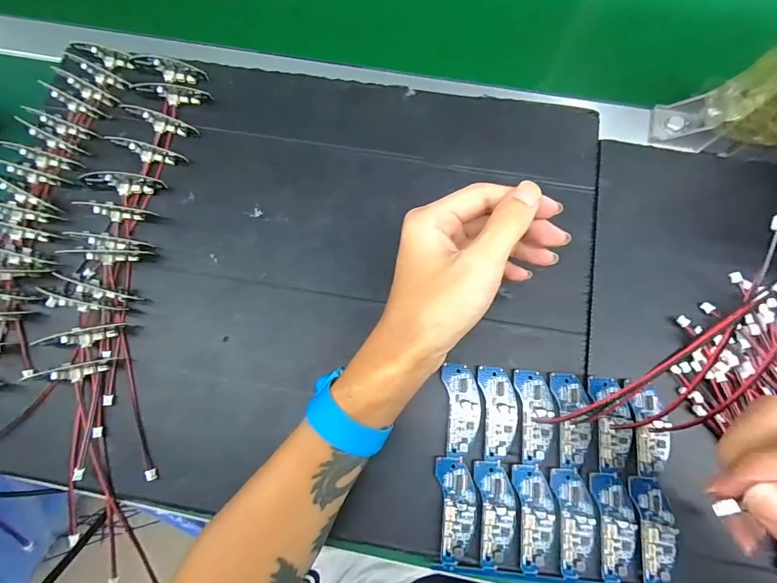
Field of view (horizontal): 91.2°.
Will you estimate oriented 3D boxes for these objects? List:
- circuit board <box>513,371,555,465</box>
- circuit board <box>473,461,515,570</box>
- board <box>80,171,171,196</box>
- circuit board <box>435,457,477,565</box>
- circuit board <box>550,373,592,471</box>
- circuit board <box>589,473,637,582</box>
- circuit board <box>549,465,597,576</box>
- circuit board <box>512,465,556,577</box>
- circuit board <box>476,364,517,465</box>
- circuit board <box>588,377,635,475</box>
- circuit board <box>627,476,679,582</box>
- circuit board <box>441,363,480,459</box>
[{"bbox_3d":[0.105,0.088,0.269,0.025,0.005,0.063,-2,76,0],"label":"circuit board"},{"bbox_3d":[0.073,0.149,0.255,0.024,0.006,0.064,-3,77,-1],"label":"circuit board"},{"bbox_3d":[-0.219,-0.087,0.310,0.061,0.020,0.014,-1,78,1],"label":"board"},{"bbox_3d":[0.047,0.146,0.255,0.025,0.006,0.064,-3,77,-1],"label":"circuit board"},{"bbox_3d":[0.131,0.090,0.269,0.024,0.004,0.063,0,76,0],"label":"circuit board"},{"bbox_3d":[0.152,0.156,0.253,0.025,0.004,0.064,-3,77,-1],"label":"circuit board"},{"bbox_3d":[0.126,0.154,0.253,0.025,0.004,0.064,-2,76,-1],"label":"circuit board"},{"bbox_3d":[0.099,0.152,0.254,0.026,0.004,0.065,0,76,0],"label":"circuit board"},{"bbox_3d":[0.079,0.086,0.270,0.025,0.004,0.063,-2,76,0],"label":"circuit board"},{"bbox_3d":[0.158,0.092,0.266,0.027,0.007,0.063,-5,77,-1],"label":"circuit board"},{"bbox_3d":[0.177,0.159,0.251,0.024,0.004,0.067,-2,76,0],"label":"circuit board"},{"bbox_3d":[0.053,0.084,0.271,0.025,0.004,0.062,0,76,0],"label":"circuit board"}]

